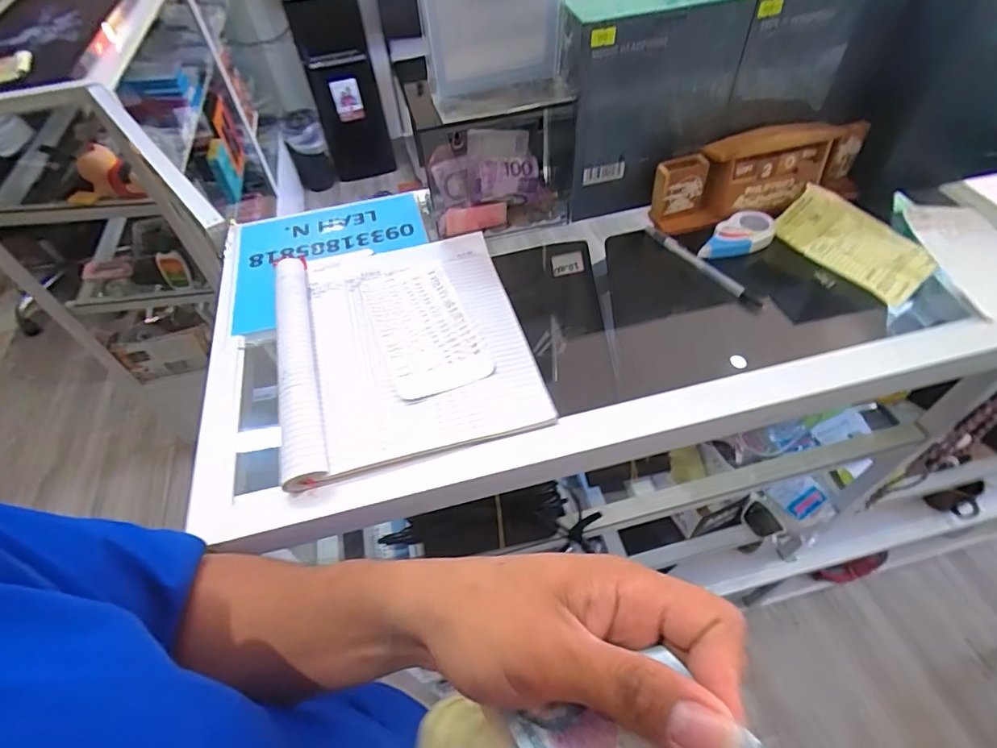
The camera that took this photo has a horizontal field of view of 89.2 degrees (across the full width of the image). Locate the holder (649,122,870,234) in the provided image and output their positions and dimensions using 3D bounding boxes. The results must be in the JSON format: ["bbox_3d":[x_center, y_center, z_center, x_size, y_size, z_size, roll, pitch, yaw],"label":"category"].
[{"bbox_3d":[0.285,-0.218,0.544,0.240,0.074,0.064,-17,52,-9],"label":"holder"}]

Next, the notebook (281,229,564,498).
[{"bbox_3d":[-0.091,-0.044,0.468,0.212,0.033,0.263,-15,52,-7],"label":"notebook"}]

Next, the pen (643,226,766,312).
[{"bbox_3d":[0.210,-0.112,0.523,0.016,0.017,0.151,-27,54,-16],"label":"pen"}]

